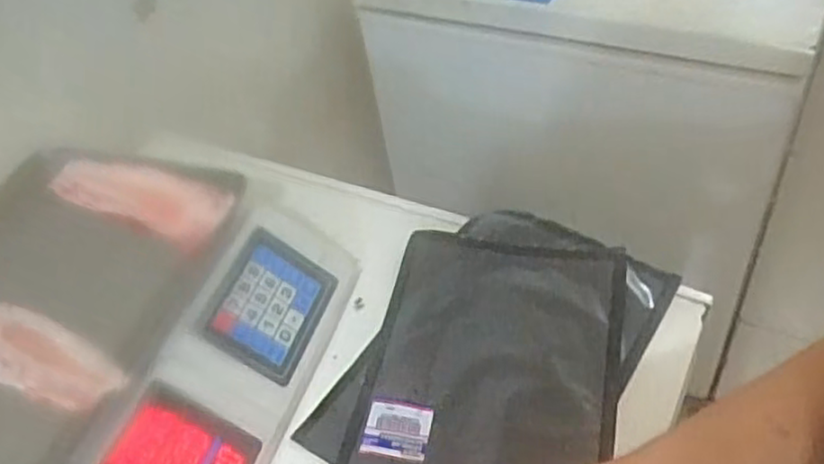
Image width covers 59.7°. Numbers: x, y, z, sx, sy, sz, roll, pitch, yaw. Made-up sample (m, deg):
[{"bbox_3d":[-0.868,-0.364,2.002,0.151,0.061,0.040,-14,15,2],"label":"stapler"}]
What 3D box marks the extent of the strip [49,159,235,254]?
[{"bbox_3d":[-0.248,-0.036,0.650,0.180,0.011,0.062,19,69,21],"label":"strip"}]

